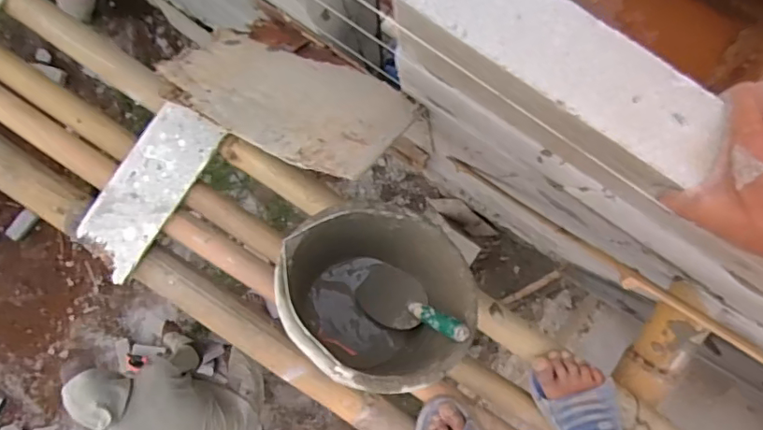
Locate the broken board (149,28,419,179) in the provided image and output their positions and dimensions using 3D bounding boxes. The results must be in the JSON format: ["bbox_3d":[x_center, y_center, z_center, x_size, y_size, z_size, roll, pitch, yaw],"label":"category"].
[{"bbox_3d":[-0.141,-0.190,0.853,0.353,0.261,0.012,23,135,2],"label":"broken board"}]

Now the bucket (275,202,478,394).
[{"bbox_3d":[-0.030,0.147,0.858,0.275,0.240,0.275,5,68,-14],"label":"bucket"}]

